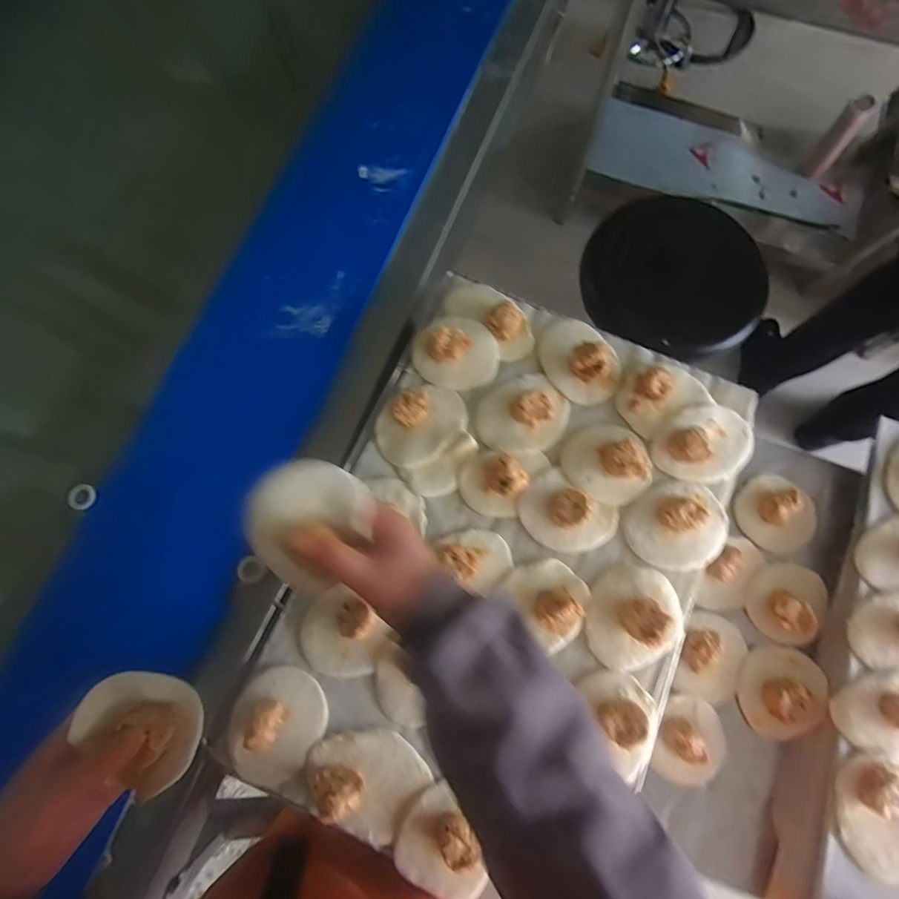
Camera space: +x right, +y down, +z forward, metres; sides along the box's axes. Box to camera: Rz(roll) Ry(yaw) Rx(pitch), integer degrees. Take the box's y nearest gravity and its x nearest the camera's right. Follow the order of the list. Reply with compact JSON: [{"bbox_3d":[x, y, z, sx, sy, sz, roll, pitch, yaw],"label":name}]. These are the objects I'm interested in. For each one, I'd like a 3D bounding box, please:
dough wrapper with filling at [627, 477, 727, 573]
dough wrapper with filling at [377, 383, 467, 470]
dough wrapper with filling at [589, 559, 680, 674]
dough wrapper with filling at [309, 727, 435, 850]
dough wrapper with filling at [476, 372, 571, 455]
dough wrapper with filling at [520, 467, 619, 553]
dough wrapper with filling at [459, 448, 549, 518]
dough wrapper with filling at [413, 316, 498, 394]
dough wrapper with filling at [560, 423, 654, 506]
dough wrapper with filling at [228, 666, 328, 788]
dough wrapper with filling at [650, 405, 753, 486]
[{"bbox_3d":[0.247,0.080,0.469,0.101,0.033,0.096,-1,77,2],"label":"dough wrapper with filling"},{"bbox_3d":[-0.032,-0.033,0.496,0.106,0.021,0.083,-37,78,-6],"label":"dough wrapper with filling"},{"bbox_3d":[0.191,0.170,0.444,0.094,0.036,0.105,14,78,6],"label":"dough wrapper with filling"},{"bbox_3d":[-0.081,0.314,0.421,0.108,0.035,0.089,33,80,9],"label":"dough wrapper with filling"},{"bbox_3d":[0.084,-0.042,0.500,0.104,0.037,0.090,-36,78,-6],"label":"dough wrapper with filling"},{"bbox_3d":[0.126,0.071,0.475,0.100,0.034,0.074,37,81,10],"label":"dough wrapper with filling"},{"bbox_3d":[0.057,0.027,0.484,0.075,0.035,0.093,33,80,9],"label":"dough wrapper with filling"},{"bbox_3d":[0.007,-0.116,0.517,0.090,0.041,0.095,-1,77,2],"label":"dough wrapper with filling"},{"bbox_3d":[0.174,0.014,0.484,0.087,0.036,0.091,-1,77,2],"label":"dough wrapper with filling"},{"bbox_3d":[-0.173,0.270,0.430,0.088,0.035,0.107,34,80,10],"label":"dough wrapper with filling"},{"bbox_3d":[0.285,-0.010,0.482,0.109,0.032,0.087,-24,77,-3],"label":"dough wrapper with filling"}]

